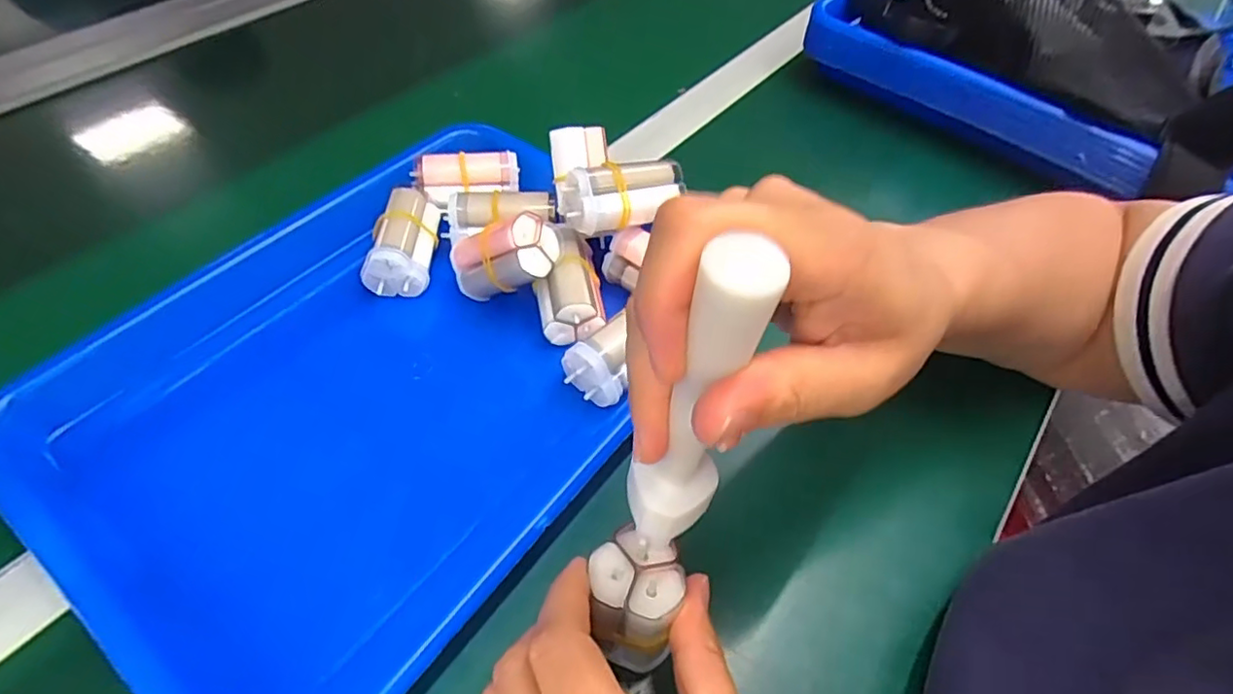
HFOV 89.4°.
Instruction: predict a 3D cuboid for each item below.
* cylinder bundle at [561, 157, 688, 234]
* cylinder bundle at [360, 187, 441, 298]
[{"bbox_3d":[0.004,-0.087,0.352,0.067,0.027,0.030,-22,55,-17],"label":"cylinder bundle"},{"bbox_3d":[-0.127,-0.065,0.372,0.035,0.032,0.062,1,52,0],"label":"cylinder bundle"}]

